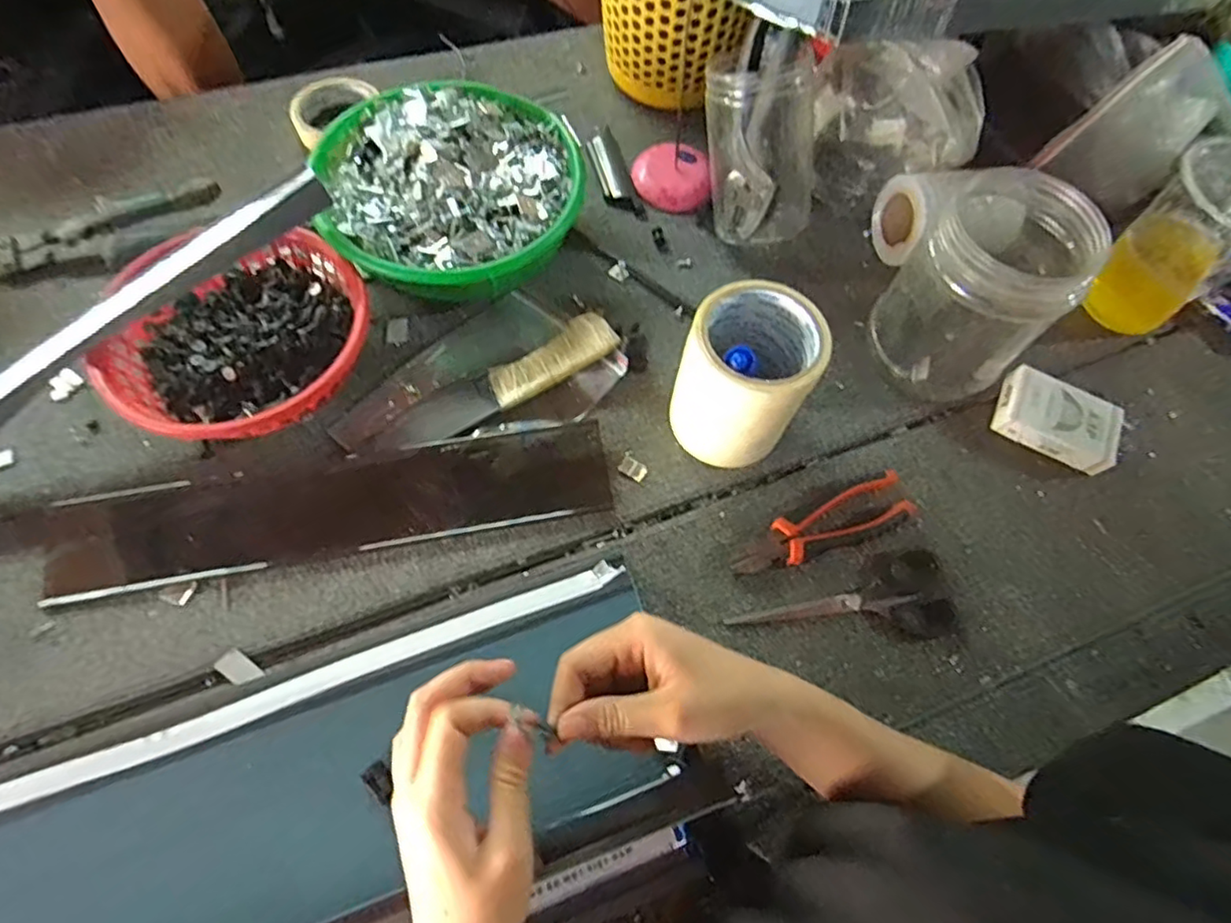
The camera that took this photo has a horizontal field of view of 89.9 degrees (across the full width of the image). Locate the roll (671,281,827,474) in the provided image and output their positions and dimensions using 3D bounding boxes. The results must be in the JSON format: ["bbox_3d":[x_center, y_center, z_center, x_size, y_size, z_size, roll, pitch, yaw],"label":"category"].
[{"bbox_3d":[0.093,-0.061,0.462,0.089,0.122,0.090,33,70,9],"label":"roll"}]

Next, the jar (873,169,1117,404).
[{"bbox_3d":[0.288,-0.133,0.490,0.114,0.144,0.122,42,72,12],"label":"jar"}]

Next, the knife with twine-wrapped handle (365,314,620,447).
[{"bbox_3d":[-0.094,-0.063,0.506,0.208,0.018,0.048,-28,70,-15],"label":"knife with twine-wrapped handle"}]

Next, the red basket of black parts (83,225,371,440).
[{"bbox_3d":[-0.293,-0.103,0.489,0.191,0.069,0.195,-27,72,-13],"label":"red basket of black parts"}]

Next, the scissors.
[{"bbox_3d":[0.169,0.104,0.460,0.161,0.010,0.061,-4,66,-6],"label":"scissors"}]

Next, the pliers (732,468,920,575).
[{"bbox_3d":[0.155,0.045,0.468,0.148,0.026,0.045,-16,67,-11],"label":"pliers"}]

